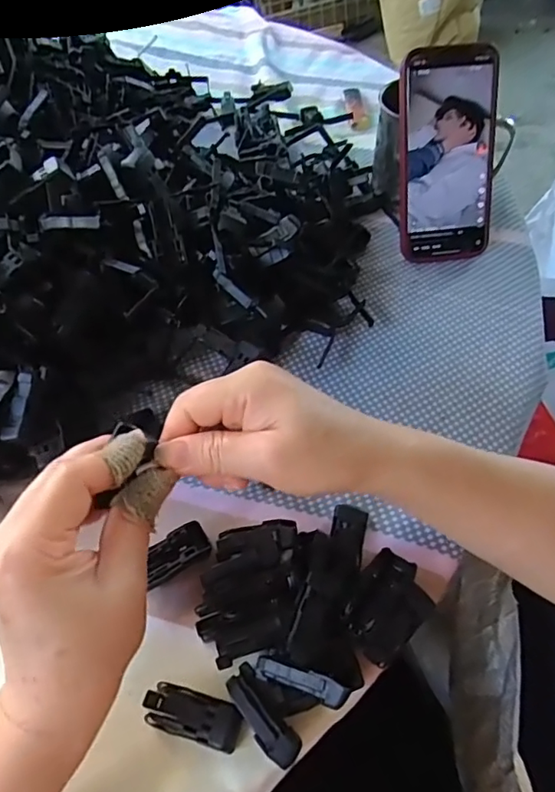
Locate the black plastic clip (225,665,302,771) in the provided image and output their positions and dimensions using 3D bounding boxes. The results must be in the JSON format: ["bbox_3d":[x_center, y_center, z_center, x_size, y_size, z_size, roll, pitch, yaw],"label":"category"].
[{"bbox_3d":[-0.007,0.154,0.264,0.017,0.010,0.046,-33,60,-22],"label":"black plastic clip"}]

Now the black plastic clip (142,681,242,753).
[{"bbox_3d":[-0.042,0.157,0.270,0.047,0.013,0.020,13,55,10],"label":"black plastic clip"}]

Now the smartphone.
[{"bbox_3d":[0.139,-0.194,0.447,0.077,0.159,0.010,-6,21,-4],"label":"smartphone"}]

